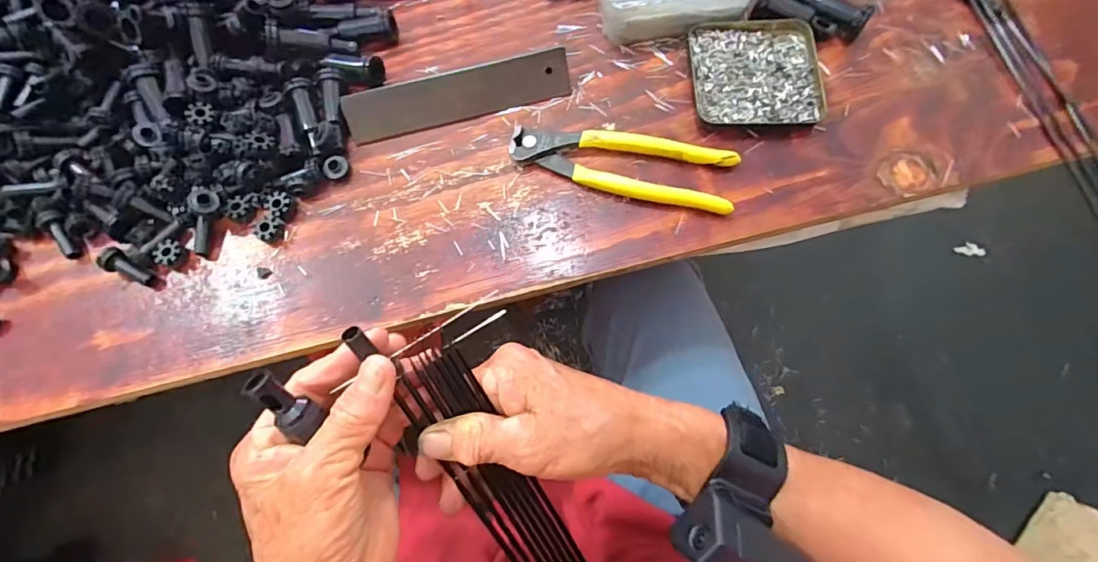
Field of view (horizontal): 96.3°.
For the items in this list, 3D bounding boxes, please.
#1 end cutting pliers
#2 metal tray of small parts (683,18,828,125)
[{"bbox_3d":[0.054,-0.090,0.364,0.163,0.016,0.047,14,74,7],"label":"end cutting pliers"},{"bbox_3d":[0.162,-0.166,0.386,0.096,0.011,0.095,-5,72,1],"label":"metal tray of small parts"}]

